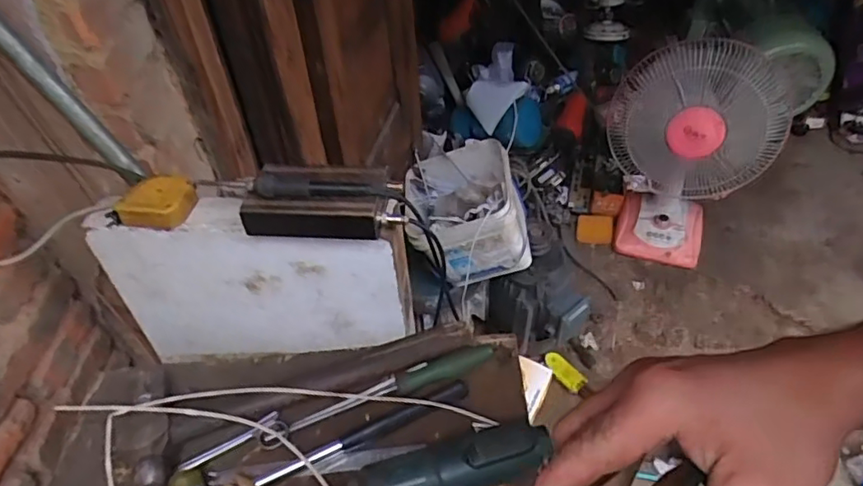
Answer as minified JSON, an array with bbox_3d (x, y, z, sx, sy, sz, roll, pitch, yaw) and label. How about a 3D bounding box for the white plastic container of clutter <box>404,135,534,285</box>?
[{"bbox_3d":[0.073,-0.060,1.259,0.243,0.195,0.215,-6,46,-1],"label":"white plastic container of clutter"}]

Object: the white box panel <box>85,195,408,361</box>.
[{"bbox_3d":[-0.212,0.058,0.731,0.359,0.245,0.052,-1,42,8],"label":"white box panel"}]

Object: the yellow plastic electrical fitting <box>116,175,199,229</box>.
[{"bbox_3d":[-0.308,-0.047,0.659,0.078,0.031,0.059,9,47,13],"label":"yellow plastic electrical fitting"}]

